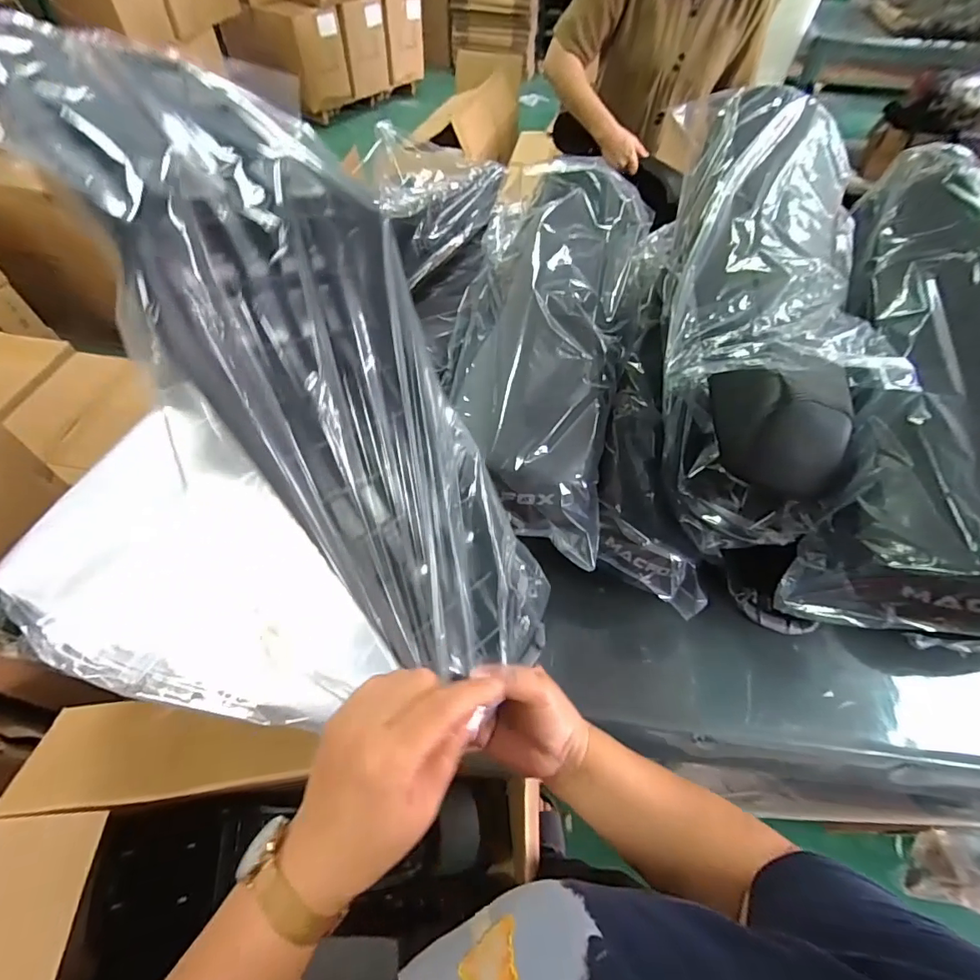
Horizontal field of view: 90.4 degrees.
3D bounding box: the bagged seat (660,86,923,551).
[{"bbox_3d":[0.317,-0.237,0.572,0.207,0.197,0.570,9,76,5],"label":"bagged seat"}]

